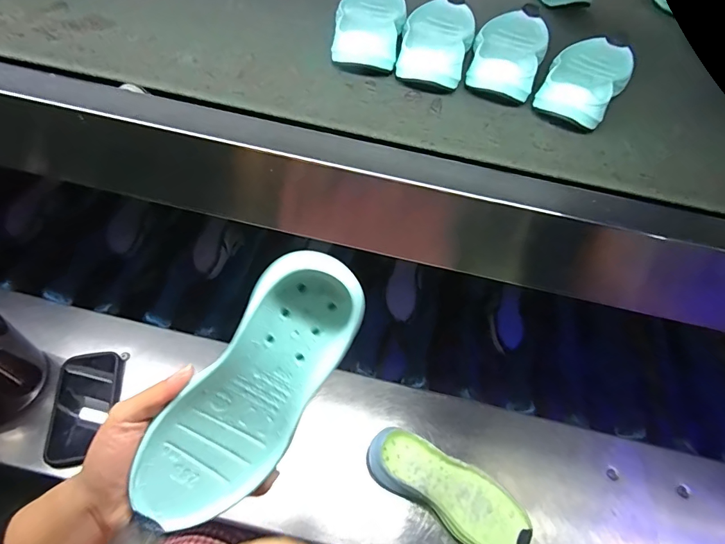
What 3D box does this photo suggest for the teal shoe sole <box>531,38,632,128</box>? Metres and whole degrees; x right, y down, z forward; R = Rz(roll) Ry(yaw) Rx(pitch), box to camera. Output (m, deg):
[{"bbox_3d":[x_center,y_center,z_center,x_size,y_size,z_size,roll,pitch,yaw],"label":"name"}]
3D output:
[{"bbox_3d":[0.248,-0.218,0.453,0.078,0.036,0.182,24,55,21],"label":"teal shoe sole"}]

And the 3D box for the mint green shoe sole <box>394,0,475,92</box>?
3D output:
[{"bbox_3d":[0.086,-0.267,0.474,0.076,0.035,0.182,12,51,12],"label":"mint green shoe sole"}]

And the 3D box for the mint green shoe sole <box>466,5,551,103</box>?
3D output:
[{"bbox_3d":[0.167,-0.254,0.469,0.076,0.038,0.192,17,53,16],"label":"mint green shoe sole"}]

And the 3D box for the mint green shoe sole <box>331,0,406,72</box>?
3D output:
[{"bbox_3d":[0.008,-0.287,0.476,0.075,0.036,0.173,5,50,6],"label":"mint green shoe sole"}]

